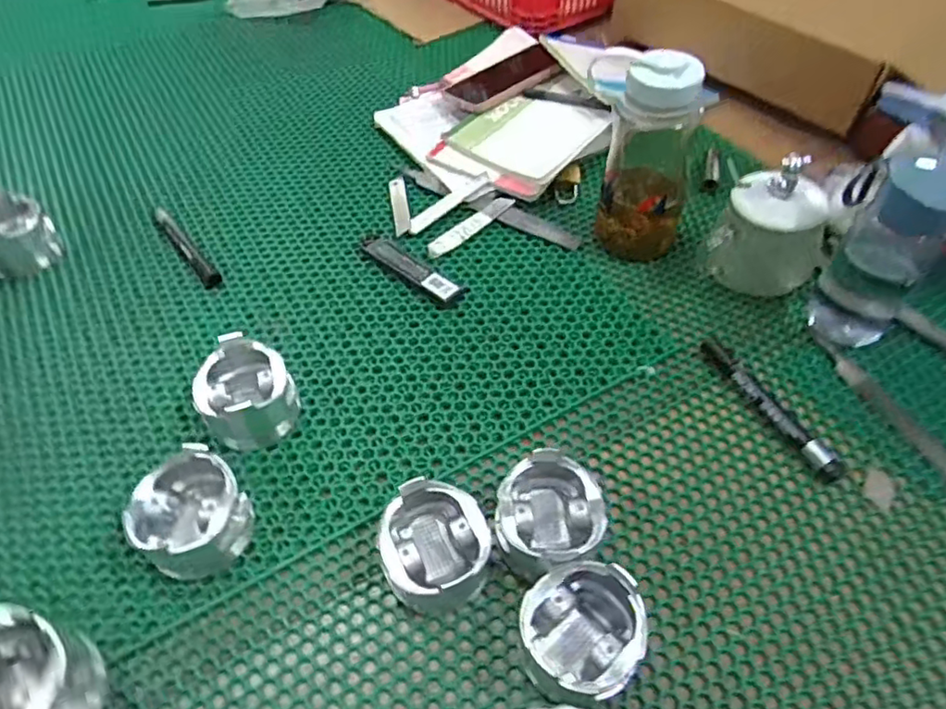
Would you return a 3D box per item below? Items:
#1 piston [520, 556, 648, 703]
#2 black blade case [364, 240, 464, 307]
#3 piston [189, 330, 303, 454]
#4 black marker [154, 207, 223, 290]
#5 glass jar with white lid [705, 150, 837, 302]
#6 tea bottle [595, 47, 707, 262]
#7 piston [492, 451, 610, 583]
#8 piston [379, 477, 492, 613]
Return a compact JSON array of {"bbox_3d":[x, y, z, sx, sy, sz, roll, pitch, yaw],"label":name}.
[{"bbox_3d":[0.067,0.171,0.384,0.069,0.056,0.070,-1,52,2],"label":"piston"},{"bbox_3d":[-0.062,-0.085,0.613,0.124,0.011,0.028,34,60,25],"label":"black blade case"},{"bbox_3d":[-0.181,0.031,0.501,0.070,0.054,0.075,-29,56,-19],"label":"piston"},{"bbox_3d":[-0.294,-0.113,0.639,0.018,0.013,0.142,-33,58,-21],"label":"black marker"},{"bbox_3d":[0.266,-0.111,0.559,0.095,0.114,0.079,24,57,20],"label":"glass jar with white lid"},{"bbox_3d":[0.160,-0.174,0.568,0.076,0.180,0.063,16,54,14],"label":"tea bottle"},{"bbox_3d":[0.051,0.114,0.430,0.071,0.054,0.075,-1,52,2],"label":"piston"},{"bbox_3d":[-0.026,0.127,0.419,0.073,0.051,0.070,-15,53,-9],"label":"piston"}]

